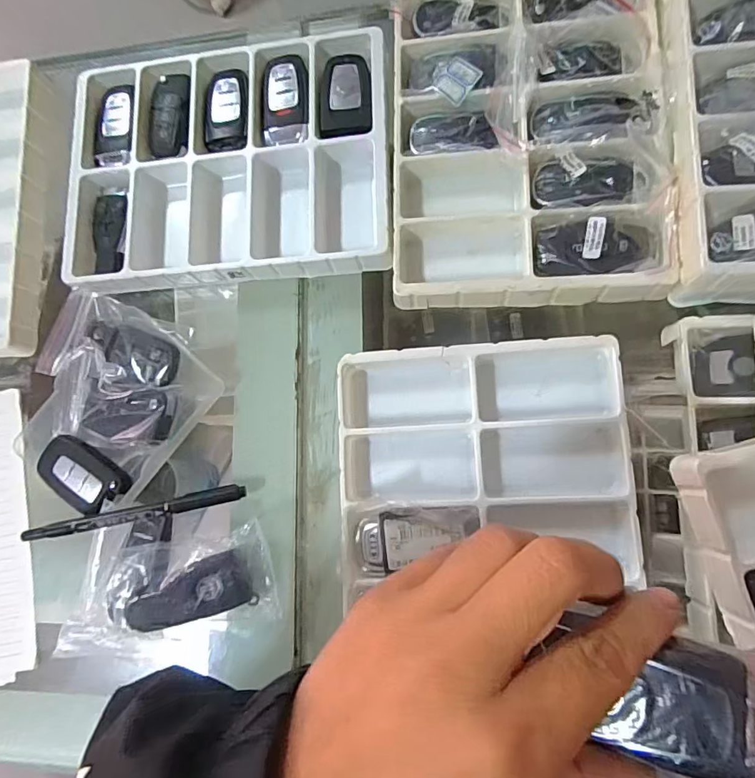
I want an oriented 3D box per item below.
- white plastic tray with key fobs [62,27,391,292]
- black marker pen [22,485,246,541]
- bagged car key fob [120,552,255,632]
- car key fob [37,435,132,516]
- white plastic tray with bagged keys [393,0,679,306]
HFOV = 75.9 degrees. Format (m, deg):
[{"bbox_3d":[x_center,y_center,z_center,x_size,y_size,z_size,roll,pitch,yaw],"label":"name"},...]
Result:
[{"bbox_3d":[-0.110,-0.165,0.360,0.236,0.029,0.178,-3,81,8],"label":"white plastic tray with key fobs"},{"bbox_3d":[-0.156,0.081,0.316,0.135,0.007,0.010,-10,82,-8],"label":"black marker pen"},{"bbox_3d":[-0.118,0.130,0.303,0.074,0.017,0.035,-19,82,-9],"label":"bagged car key fob"},{"bbox_3d":[-0.206,0.061,0.337,0.068,0.012,0.037,28,86,12],"label":"car key fob"},{"bbox_3d":[0.100,-0.179,0.329,0.172,0.032,0.242,-1,81,8],"label":"white plastic tray with bagged keys"}]

